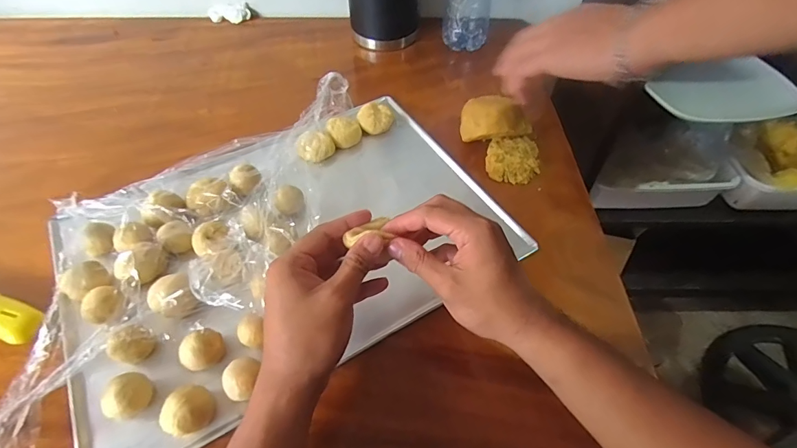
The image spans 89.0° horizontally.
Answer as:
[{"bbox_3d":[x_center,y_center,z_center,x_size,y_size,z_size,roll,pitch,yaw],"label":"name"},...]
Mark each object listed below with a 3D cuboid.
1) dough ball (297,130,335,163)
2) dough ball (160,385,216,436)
[{"bbox_3d":[-0.108,-0.102,0.531,0.046,0.028,0.035,-28,56,-20],"label":"dough ball"},{"bbox_3d":[-0.173,0.153,0.333,0.032,0.032,0.038,14,53,12],"label":"dough ball"}]

